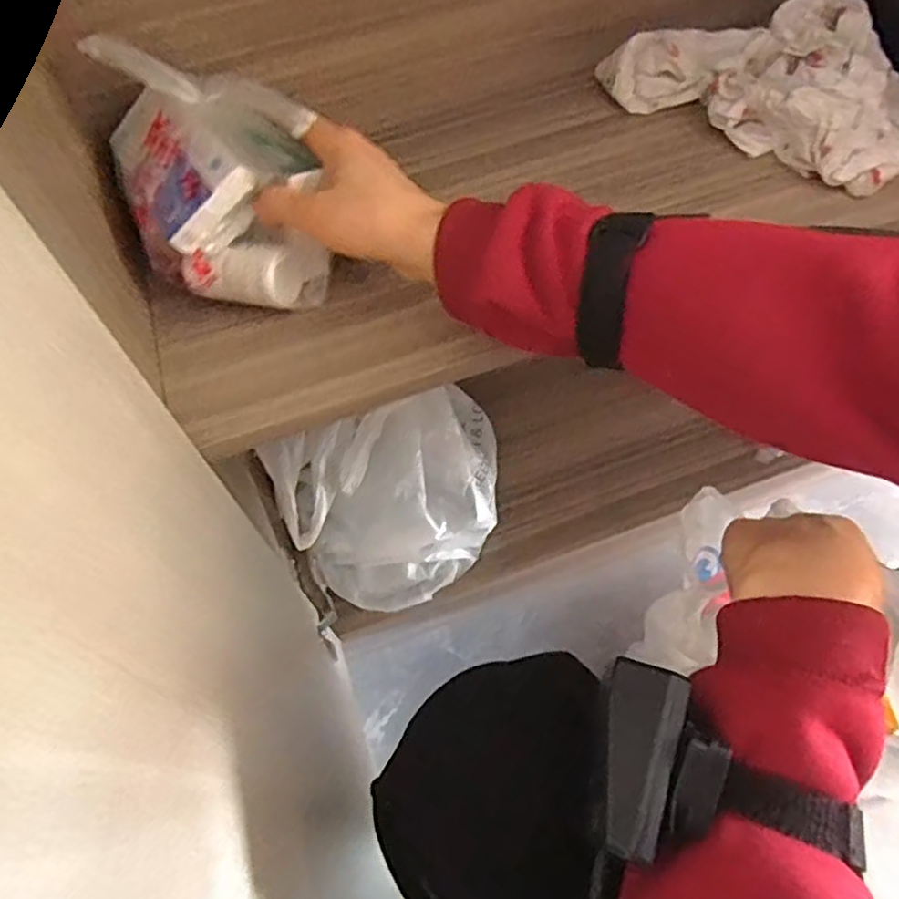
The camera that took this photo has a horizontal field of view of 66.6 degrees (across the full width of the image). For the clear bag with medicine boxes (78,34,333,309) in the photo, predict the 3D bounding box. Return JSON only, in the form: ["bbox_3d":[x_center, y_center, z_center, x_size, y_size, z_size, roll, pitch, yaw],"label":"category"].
[{"bbox_3d":[-0.145,-0.173,0.433,0.116,0.127,0.159,-21,59,-8],"label":"clear bag with medicine boxes"}]

